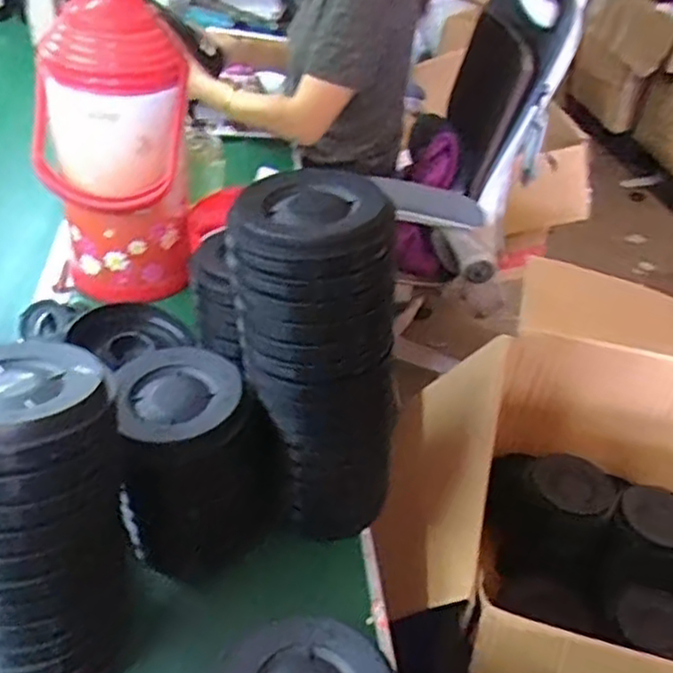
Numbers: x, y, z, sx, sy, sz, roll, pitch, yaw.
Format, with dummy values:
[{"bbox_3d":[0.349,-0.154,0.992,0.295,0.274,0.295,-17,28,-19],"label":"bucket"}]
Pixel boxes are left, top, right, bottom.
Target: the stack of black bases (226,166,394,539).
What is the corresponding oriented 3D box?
[{"bbox_3d":[-0.017,0.031,0.585,0.128,0.305,0.105,-14,42,-21],"label":"stack of black bases"}]

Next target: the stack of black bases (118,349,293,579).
[{"bbox_3d":[-0.124,0.109,0.603,0.125,0.165,0.109,-20,44,-27],"label":"stack of black bases"}]

